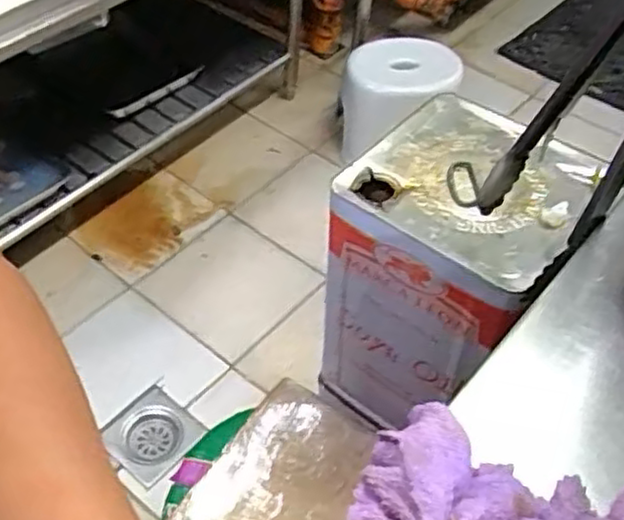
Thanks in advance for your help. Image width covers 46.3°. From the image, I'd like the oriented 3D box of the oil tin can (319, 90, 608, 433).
[{"bbox_3d":[0.161,0.023,0.895,0.225,0.335,0.244,31,55,22],"label":"oil tin can"}]

